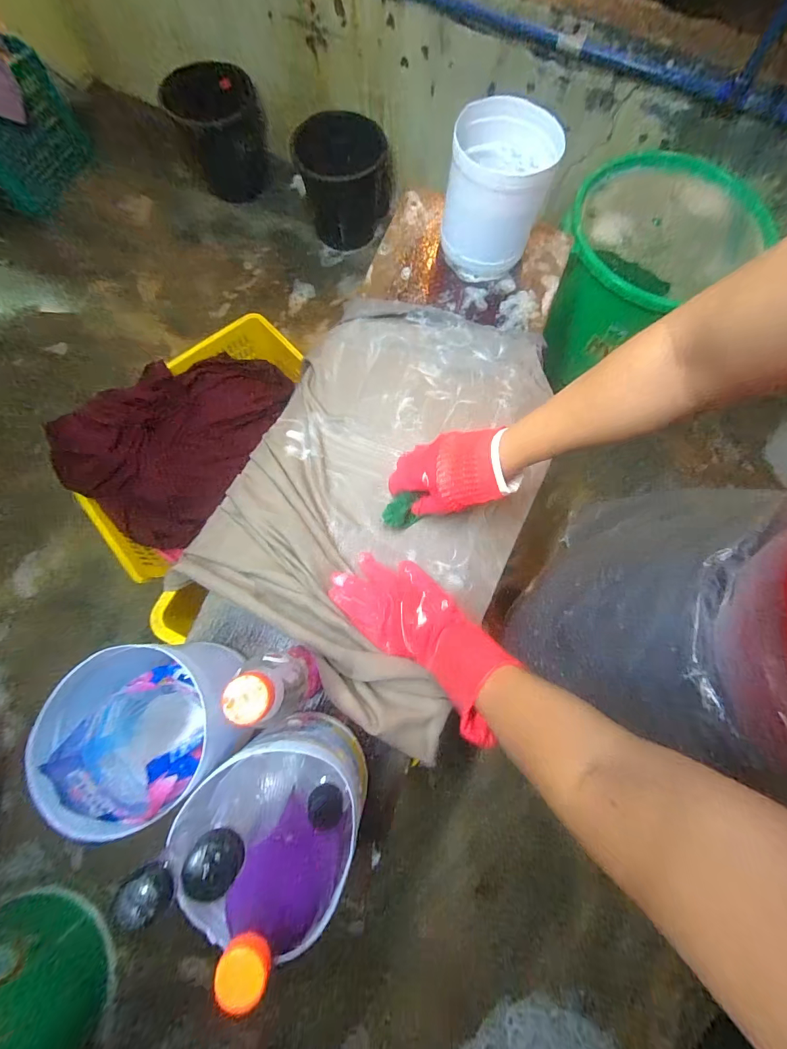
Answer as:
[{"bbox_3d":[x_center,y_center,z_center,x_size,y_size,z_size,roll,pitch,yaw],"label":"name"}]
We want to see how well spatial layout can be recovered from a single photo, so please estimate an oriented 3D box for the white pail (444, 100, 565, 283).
[{"bbox_3d":[0.159,-0.519,0.636,0.147,0.169,0.138,6,74,0],"label":"white pail"}]

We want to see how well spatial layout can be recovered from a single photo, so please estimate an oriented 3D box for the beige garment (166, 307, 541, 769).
[{"bbox_3d":[0.007,-0.066,0.587,0.431,0.062,0.614,26,75,5],"label":"beige garment"}]

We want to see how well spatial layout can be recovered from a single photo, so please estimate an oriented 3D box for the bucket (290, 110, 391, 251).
[{"bbox_3d":[-0.174,-1.203,1.429,0.303,0.299,0.303,0,74,-2],"label":"bucket"}]

